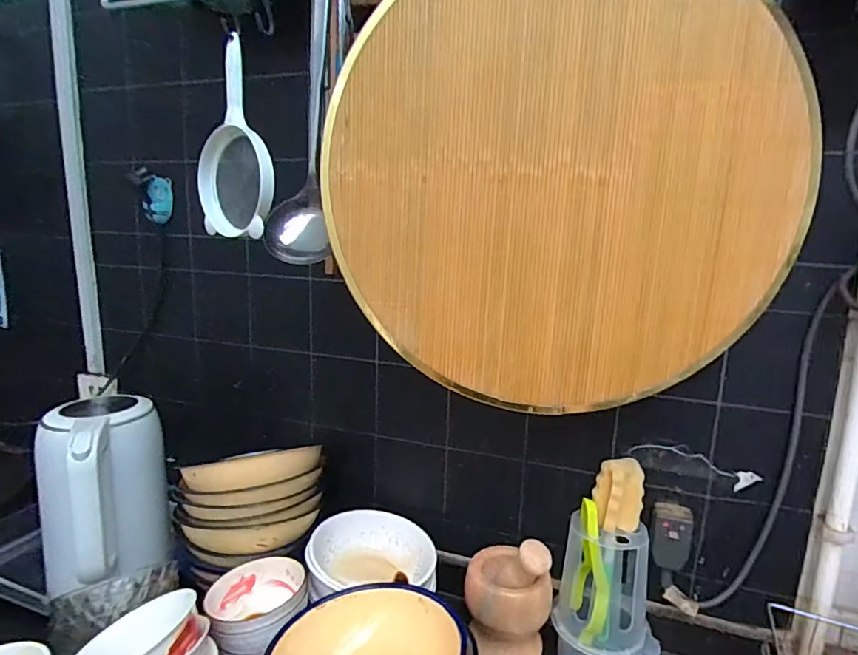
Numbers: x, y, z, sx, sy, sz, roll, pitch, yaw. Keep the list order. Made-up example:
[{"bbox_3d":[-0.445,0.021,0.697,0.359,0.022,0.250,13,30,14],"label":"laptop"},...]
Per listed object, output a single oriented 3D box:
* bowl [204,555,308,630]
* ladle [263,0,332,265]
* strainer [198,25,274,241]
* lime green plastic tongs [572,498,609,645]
[{"bbox_3d":[-0.199,0.320,0.582,0.110,0.052,0.099,-3,12,-23],"label":"bowl"},{"bbox_3d":[-0.138,-0.222,0.525,0.067,0.299,0.076,0,11,-7],"label":"ladle"},{"bbox_3d":[-0.225,-0.207,0.579,0.045,0.196,0.125,-8,15,-40],"label":"strainer"},{"bbox_3d":[0.191,0.283,0.584,0.038,0.150,0.046,5,12,18],"label":"lime green plastic tongs"}]

